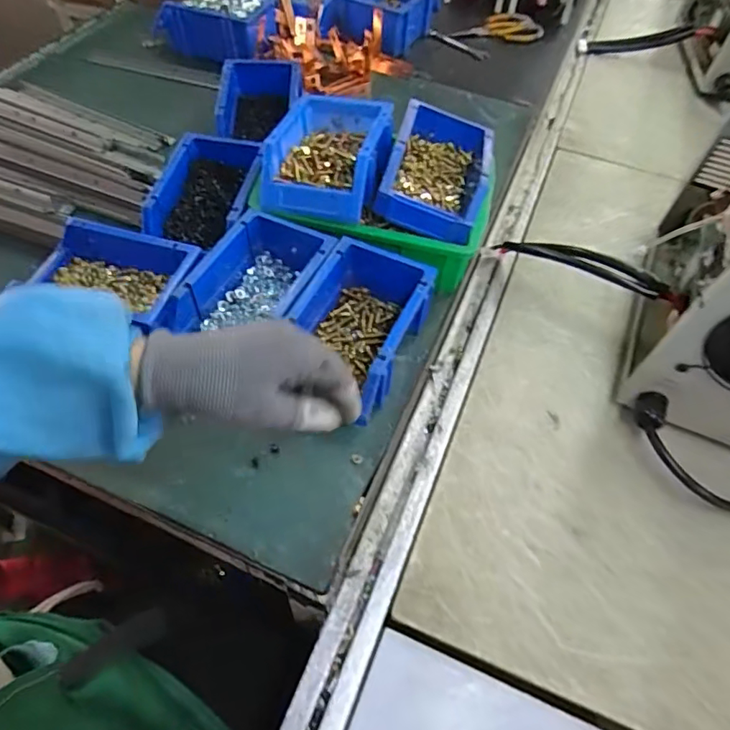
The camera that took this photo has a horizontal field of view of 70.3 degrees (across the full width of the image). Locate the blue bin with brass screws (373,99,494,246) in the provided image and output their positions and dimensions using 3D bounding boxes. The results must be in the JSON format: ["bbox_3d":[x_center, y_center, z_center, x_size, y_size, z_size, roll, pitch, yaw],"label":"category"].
[{"bbox_3d":[0.079,-0.213,0.546,0.108,0.057,0.170,17,56,7],"label":"blue bin with brass screws"}]

